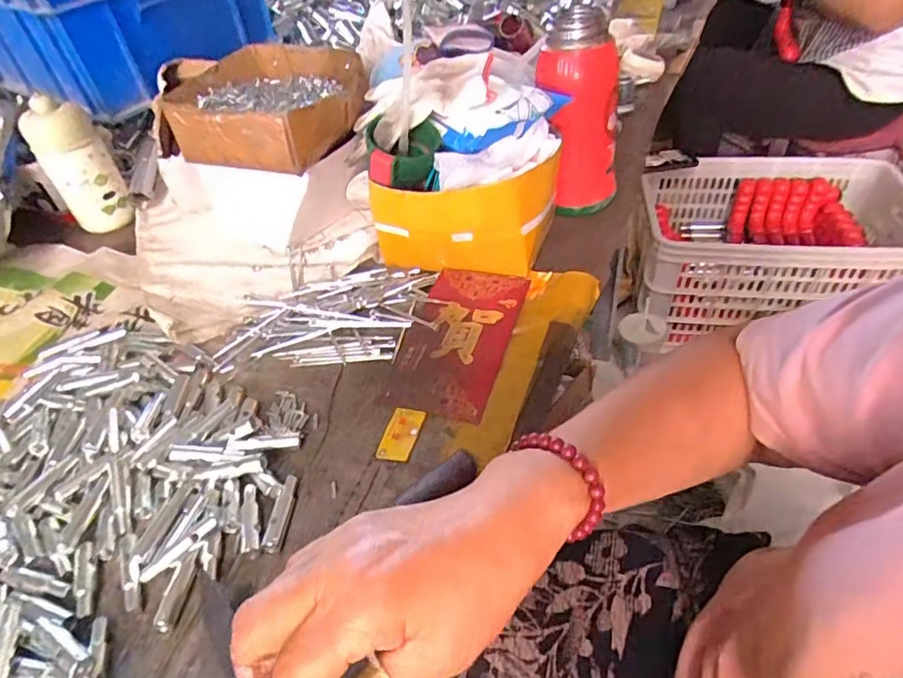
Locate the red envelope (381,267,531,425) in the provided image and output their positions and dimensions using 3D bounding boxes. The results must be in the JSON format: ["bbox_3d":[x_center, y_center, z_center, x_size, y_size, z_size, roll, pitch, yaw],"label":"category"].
[{"bbox_3d":[0.006,-0.005,0.463,0.087,0.009,0.168,9,46,17],"label":"red envelope"}]

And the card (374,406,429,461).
[{"bbox_3d":[-0.036,0.069,0.395,0.025,0.004,0.044,7,45,15],"label":"card"}]

